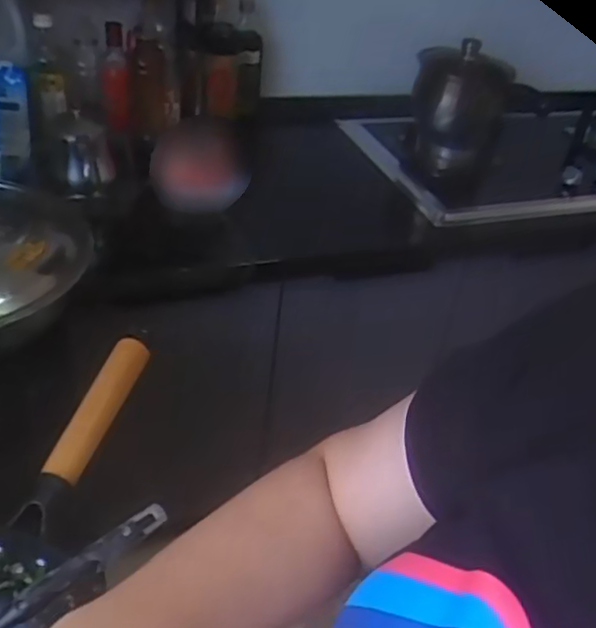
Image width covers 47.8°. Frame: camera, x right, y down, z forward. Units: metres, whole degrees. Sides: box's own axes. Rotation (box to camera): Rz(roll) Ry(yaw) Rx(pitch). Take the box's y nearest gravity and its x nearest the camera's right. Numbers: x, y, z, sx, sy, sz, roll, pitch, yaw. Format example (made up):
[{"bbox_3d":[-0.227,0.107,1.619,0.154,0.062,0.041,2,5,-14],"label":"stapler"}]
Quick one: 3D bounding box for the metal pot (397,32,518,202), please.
[{"bbox_3d":[0.322,-0.419,1.394,0.175,0.251,0.176,8,33,2],"label":"metal pot"}]

